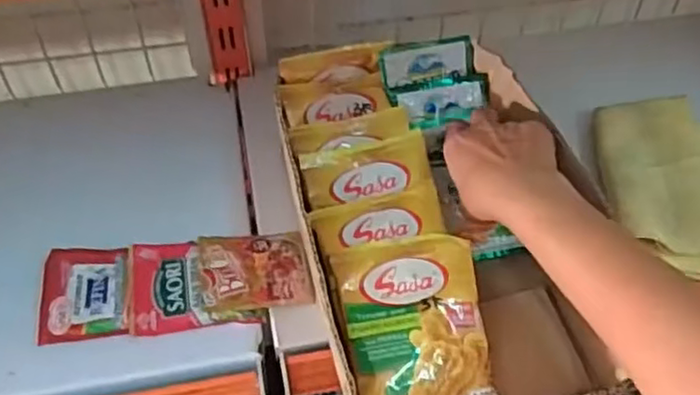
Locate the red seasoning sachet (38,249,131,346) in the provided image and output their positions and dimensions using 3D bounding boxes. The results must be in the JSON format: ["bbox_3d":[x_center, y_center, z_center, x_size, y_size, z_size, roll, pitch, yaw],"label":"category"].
[{"bbox_3d":[-0.203,0.073,0.496,0.063,0.009,0.081,-9,50,-8],"label":"red seasoning sachet"}]

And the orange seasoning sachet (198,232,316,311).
[{"bbox_3d":[-0.075,0.056,0.515,0.083,0.016,0.073,-10,50,-9],"label":"orange seasoning sachet"}]

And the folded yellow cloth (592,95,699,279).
[{"bbox_3d":[0.282,-0.019,0.568,0.113,0.029,0.189,7,50,6],"label":"folded yellow cloth"}]

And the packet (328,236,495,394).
[{"bbox_3d":[0.048,0.089,0.444,0.095,0.014,0.127,-10,67,-10],"label":"packet"}]

